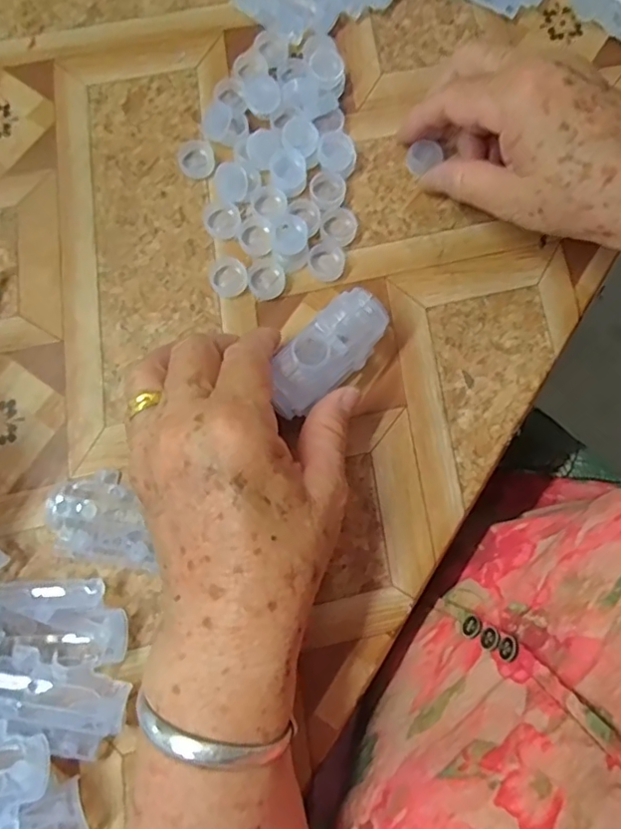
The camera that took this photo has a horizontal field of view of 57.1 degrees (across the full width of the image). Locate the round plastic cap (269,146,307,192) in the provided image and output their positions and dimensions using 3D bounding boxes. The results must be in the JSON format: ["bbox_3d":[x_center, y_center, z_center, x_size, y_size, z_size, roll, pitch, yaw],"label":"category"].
[{"bbox_3d":[-0.013,-0.139,0.324,0.020,0.010,0.021,-4,76,-3],"label":"round plastic cap"}]

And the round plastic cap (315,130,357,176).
[{"bbox_3d":[0.015,-0.149,0.328,0.023,0.015,0.020,31,77,6],"label":"round plastic cap"}]

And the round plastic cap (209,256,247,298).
[{"bbox_3d":[-0.045,-0.076,0.313,0.020,0.006,0.022,0,76,-2],"label":"round plastic cap"}]

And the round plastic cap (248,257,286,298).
[{"bbox_3d":[-0.024,-0.076,0.313,0.020,0.005,0.023,-4,76,-3],"label":"round plastic cap"}]

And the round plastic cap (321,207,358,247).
[{"bbox_3d":[0.016,-0.105,0.321,0.019,0.006,0.020,0,76,-2],"label":"round plastic cap"}]

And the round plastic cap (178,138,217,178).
[{"bbox_3d":[-0.066,-0.148,0.330,0.020,0.005,0.024,-5,76,-3],"label":"round plastic cap"}]

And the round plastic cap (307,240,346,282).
[{"bbox_3d":[0.009,-0.085,0.316,0.020,0.006,0.023,-2,76,-2],"label":"round plastic cap"}]

